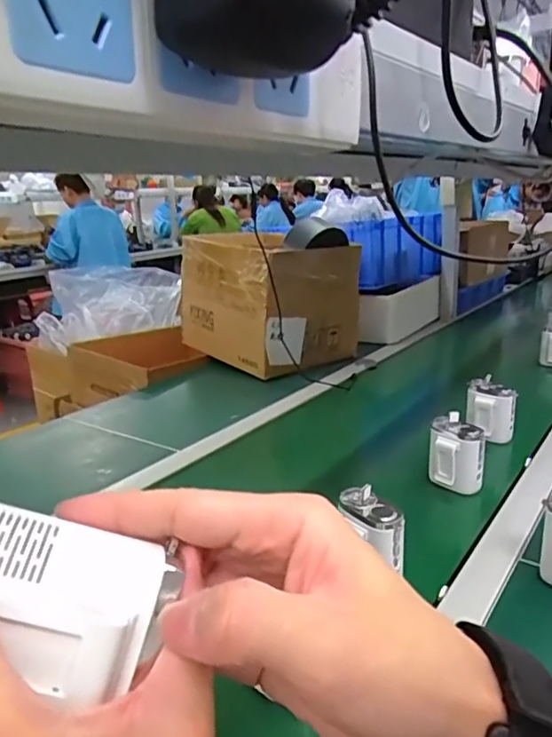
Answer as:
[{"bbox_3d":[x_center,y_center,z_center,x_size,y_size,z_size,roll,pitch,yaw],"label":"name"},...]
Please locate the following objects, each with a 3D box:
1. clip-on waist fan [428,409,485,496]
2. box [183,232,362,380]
[{"bbox_3d":[0.229,0.110,0.733,0.067,0.084,0.040,3,18,16],"label":"clip-on waist fan"},{"bbox_3d":[-0.005,-0.166,1.338,0.289,0.251,0.369,-15,21,-36],"label":"box"}]

